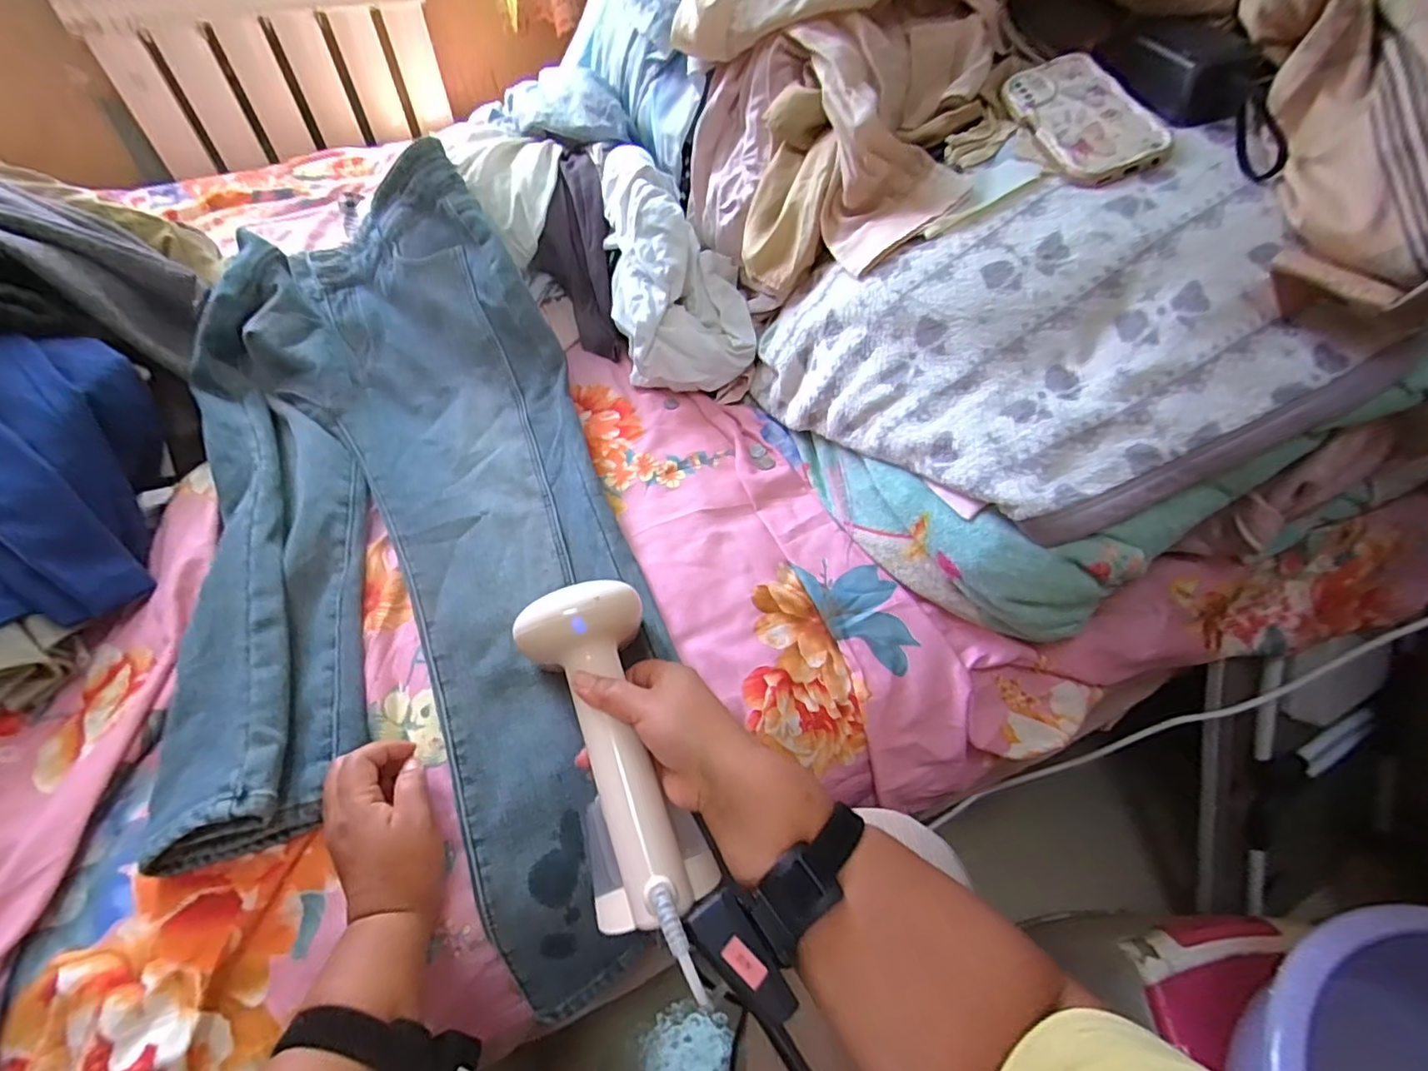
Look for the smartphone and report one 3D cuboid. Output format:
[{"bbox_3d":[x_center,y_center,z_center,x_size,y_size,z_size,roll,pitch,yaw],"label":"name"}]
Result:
[{"bbox_3d":[0.336,-0.378,0.543,0.091,0.017,0.171,-18,59,9],"label":"smartphone"}]

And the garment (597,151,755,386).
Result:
[{"bbox_3d":[-0.060,-0.336,0.723,0.157,0.098,0.340,-17,83,-13],"label":"garment"}]

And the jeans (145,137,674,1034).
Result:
[{"bbox_3d":[-0.290,-0.012,0.589,0.368,0.152,0.844,-16,63,-12],"label":"jeans"}]

